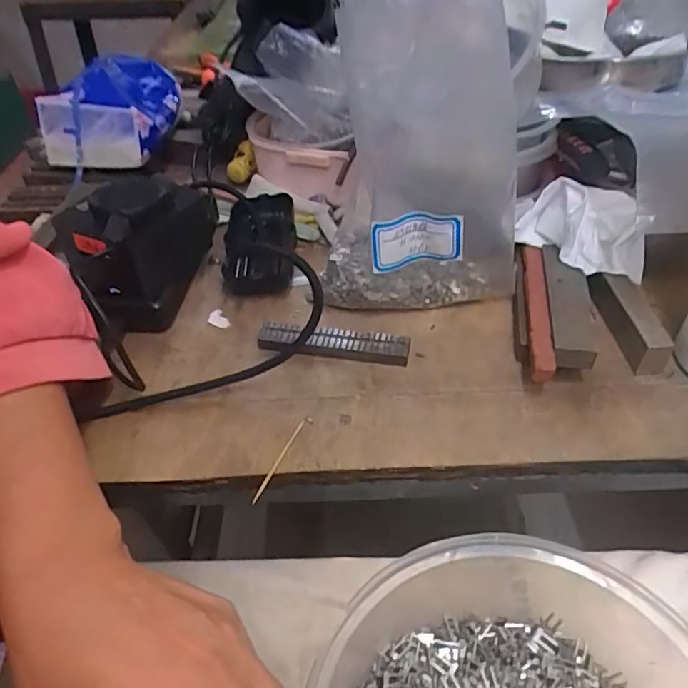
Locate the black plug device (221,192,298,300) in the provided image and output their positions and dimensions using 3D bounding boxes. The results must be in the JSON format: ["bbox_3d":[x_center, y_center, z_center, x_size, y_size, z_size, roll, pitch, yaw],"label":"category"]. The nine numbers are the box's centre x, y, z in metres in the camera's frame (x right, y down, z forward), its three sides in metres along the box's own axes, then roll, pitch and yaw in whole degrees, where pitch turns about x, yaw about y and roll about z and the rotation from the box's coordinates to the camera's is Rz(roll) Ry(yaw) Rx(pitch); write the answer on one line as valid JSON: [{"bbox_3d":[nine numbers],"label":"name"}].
[{"bbox_3d":[-0.064,-0.077,0.434,0.053,0.026,0.101,-3,47,1],"label":"black plug device"}]

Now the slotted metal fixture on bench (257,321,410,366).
[{"bbox_3d":[-0.008,0.000,0.363,0.099,0.012,0.020,7,48,10],"label":"slotted metal fixture on bench"}]

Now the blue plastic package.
[{"bbox_3d":[-0.213,-0.221,0.522,0.094,0.068,0.133,0,47,3],"label":"blue plastic package"}]

